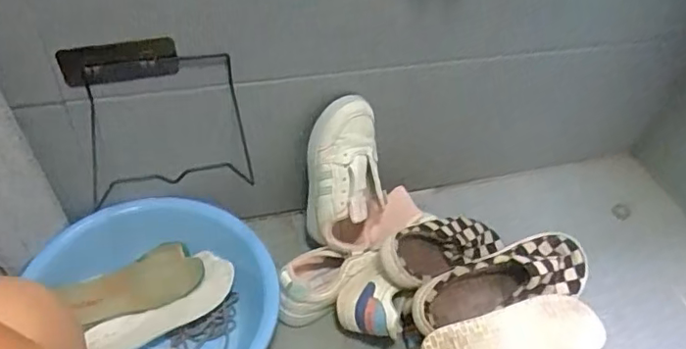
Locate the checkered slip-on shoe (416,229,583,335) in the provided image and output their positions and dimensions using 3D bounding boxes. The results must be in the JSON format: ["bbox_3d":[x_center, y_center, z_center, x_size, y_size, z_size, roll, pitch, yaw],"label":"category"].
[{"bbox_3d":[0.222,0.154,0.804,0.277,0.084,0.092,-15,51,-19],"label":"checkered slip-on shoe"}]

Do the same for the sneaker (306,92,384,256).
[{"bbox_3d":[0.006,0.003,0.841,0.113,0.229,0.088,-1,17,-7],"label":"sneaker"}]

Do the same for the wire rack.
[{"bbox_3d":[-0.237,-0.068,0.769,0.224,0.248,0.039,-10,50,-15],"label":"wire rack"}]

